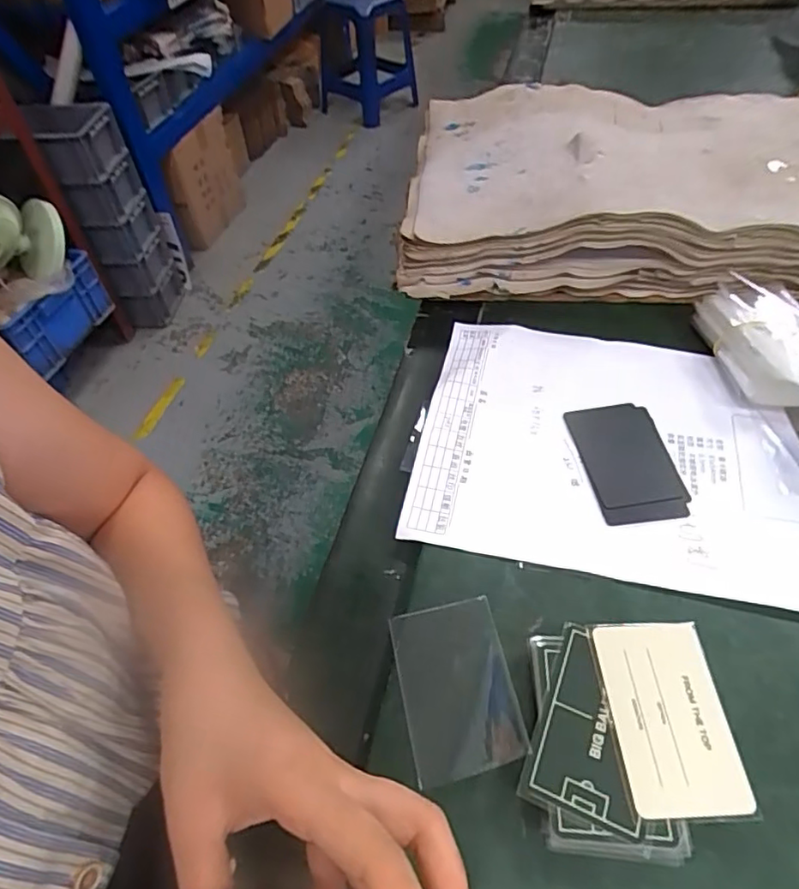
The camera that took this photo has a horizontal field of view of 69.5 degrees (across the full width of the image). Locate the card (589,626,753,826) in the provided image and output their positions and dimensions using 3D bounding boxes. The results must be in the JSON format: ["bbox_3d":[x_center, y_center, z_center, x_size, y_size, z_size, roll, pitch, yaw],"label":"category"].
[{"bbox_3d":[0.129,0.129,0.276,0.053,0.004,0.084,-3,53,0],"label":"card"}]

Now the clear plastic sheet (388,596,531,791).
[{"bbox_3d":[0.029,0.125,0.301,0.056,0.009,0.084,-13,52,-1],"label":"clear plastic sheet"}]

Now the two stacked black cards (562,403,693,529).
[{"bbox_3d":[0.155,0.011,0.393,0.061,0.005,0.096,-6,49,-4],"label":"two stacked black cards"}]

